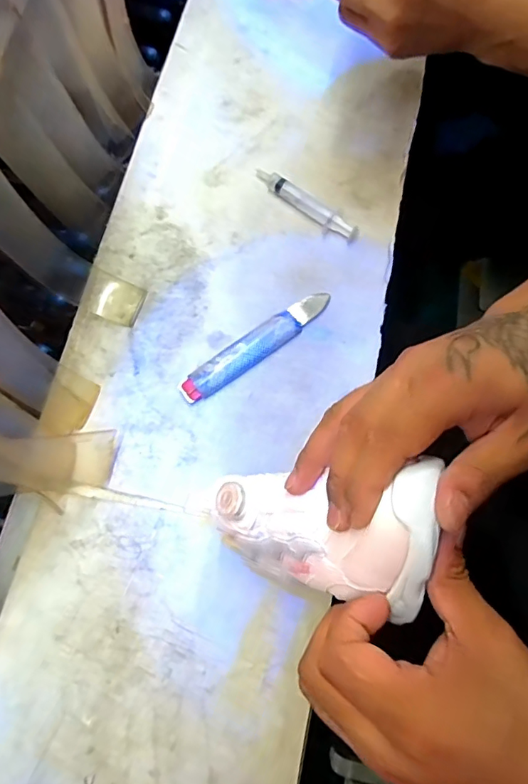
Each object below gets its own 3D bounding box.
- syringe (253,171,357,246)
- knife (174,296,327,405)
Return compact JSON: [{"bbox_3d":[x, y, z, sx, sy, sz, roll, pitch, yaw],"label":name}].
[{"bbox_3d":[0.042,-0.194,0.514,0.125,0.013,0.022,39,79,11],"label":"syringe"},{"bbox_3d":[-0.007,-0.046,0.473,0.164,0.014,0.029,-35,77,-7],"label":"knife"}]

